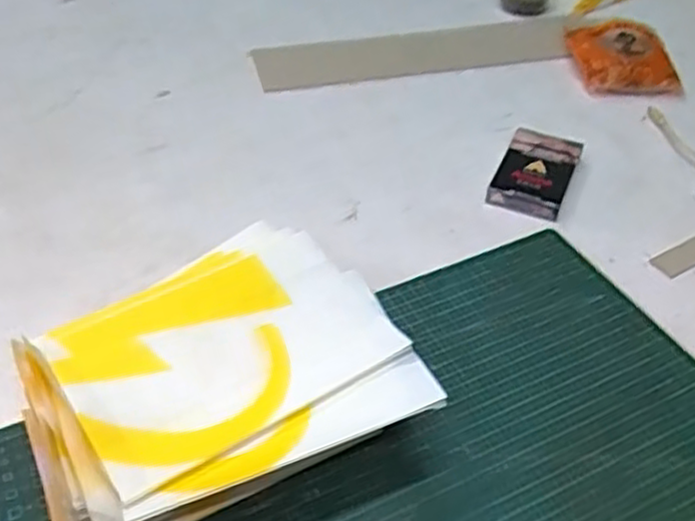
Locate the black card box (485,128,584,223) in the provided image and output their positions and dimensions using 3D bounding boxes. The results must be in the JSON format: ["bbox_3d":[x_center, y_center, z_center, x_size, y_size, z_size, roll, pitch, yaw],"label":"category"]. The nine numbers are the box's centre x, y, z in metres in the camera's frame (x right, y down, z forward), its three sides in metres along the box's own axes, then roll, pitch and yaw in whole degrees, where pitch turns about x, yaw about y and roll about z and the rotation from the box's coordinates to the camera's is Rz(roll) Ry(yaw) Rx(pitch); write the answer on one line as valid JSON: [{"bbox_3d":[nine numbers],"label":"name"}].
[{"bbox_3d":[0.161,-0.074,0.627,0.059,0.021,0.095,18,46,17],"label":"black card box"}]

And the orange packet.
[{"bbox_3d":[0.278,-0.210,0.755,0.093,0.034,0.109,-4,44,-4],"label":"orange packet"}]

